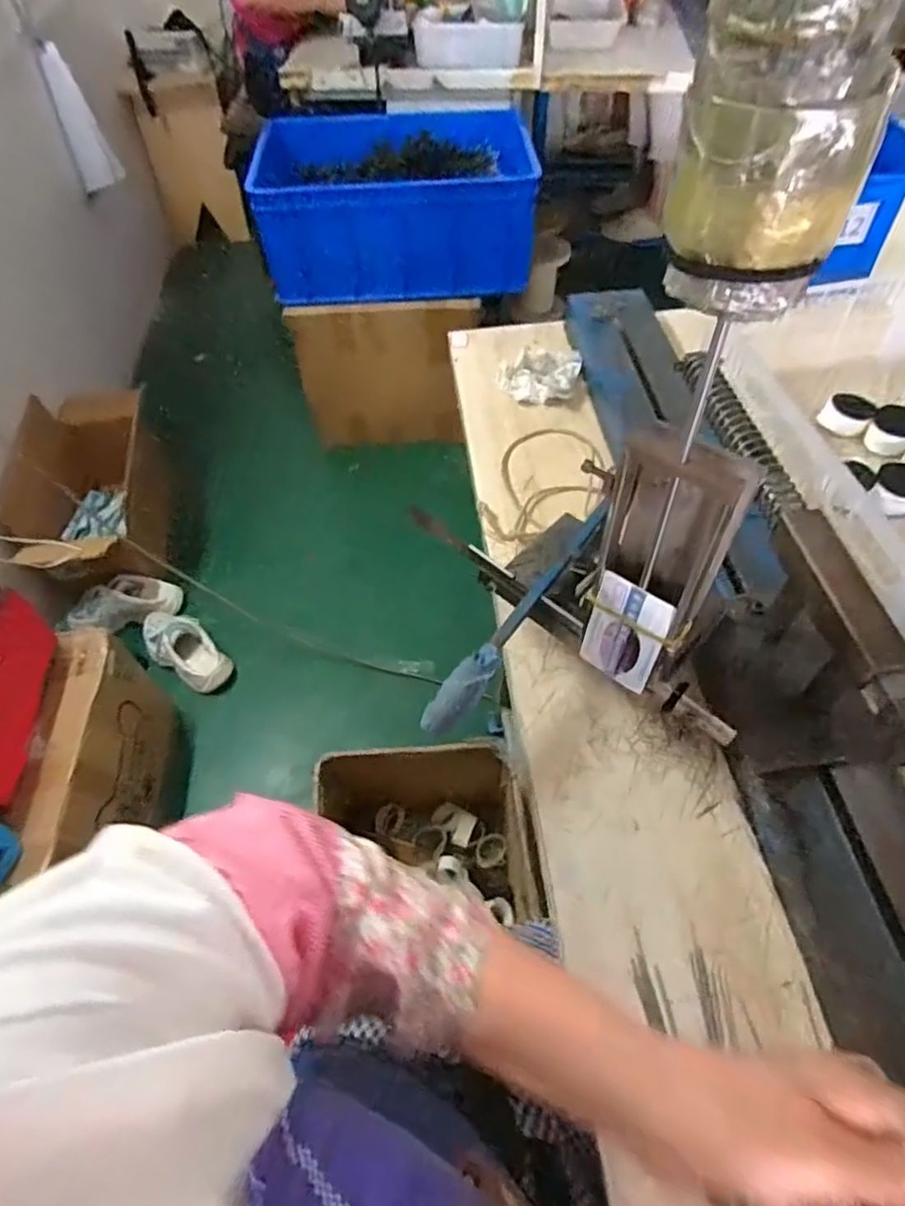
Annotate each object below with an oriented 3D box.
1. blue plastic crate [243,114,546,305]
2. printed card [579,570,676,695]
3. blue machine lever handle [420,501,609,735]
[{"bbox_3d":[-0.135,-0.955,1.519,0.622,0.273,0.387,-6,55,-3],"label":"blue plastic crate"},{"bbox_3d":[0.122,0.022,0.451,0.055,0.083,0.004,34,48,28],"label":"printed card"},{"bbox_3d":[0.066,0.003,0.520,0.028,0.020,0.269,32,61,22],"label":"blue machine lever handle"}]

